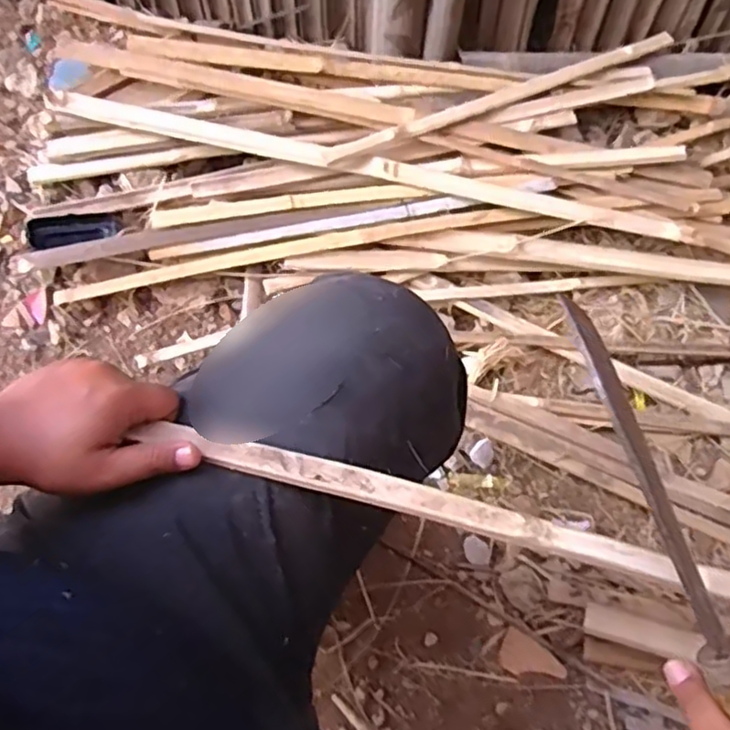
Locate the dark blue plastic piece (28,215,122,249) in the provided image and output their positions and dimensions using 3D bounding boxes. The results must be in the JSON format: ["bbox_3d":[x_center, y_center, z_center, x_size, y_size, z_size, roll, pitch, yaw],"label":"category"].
[{"bbox_3d":[-0.392,-0.184,0.893,0.114,0.019,0.040,-10,69,-9],"label":"dark blue plastic piece"}]

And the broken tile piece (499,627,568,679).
[{"bbox_3d":[0.195,0.348,0.778,0.077,0.004,0.045,32,73,11],"label":"broken tile piece"}]

